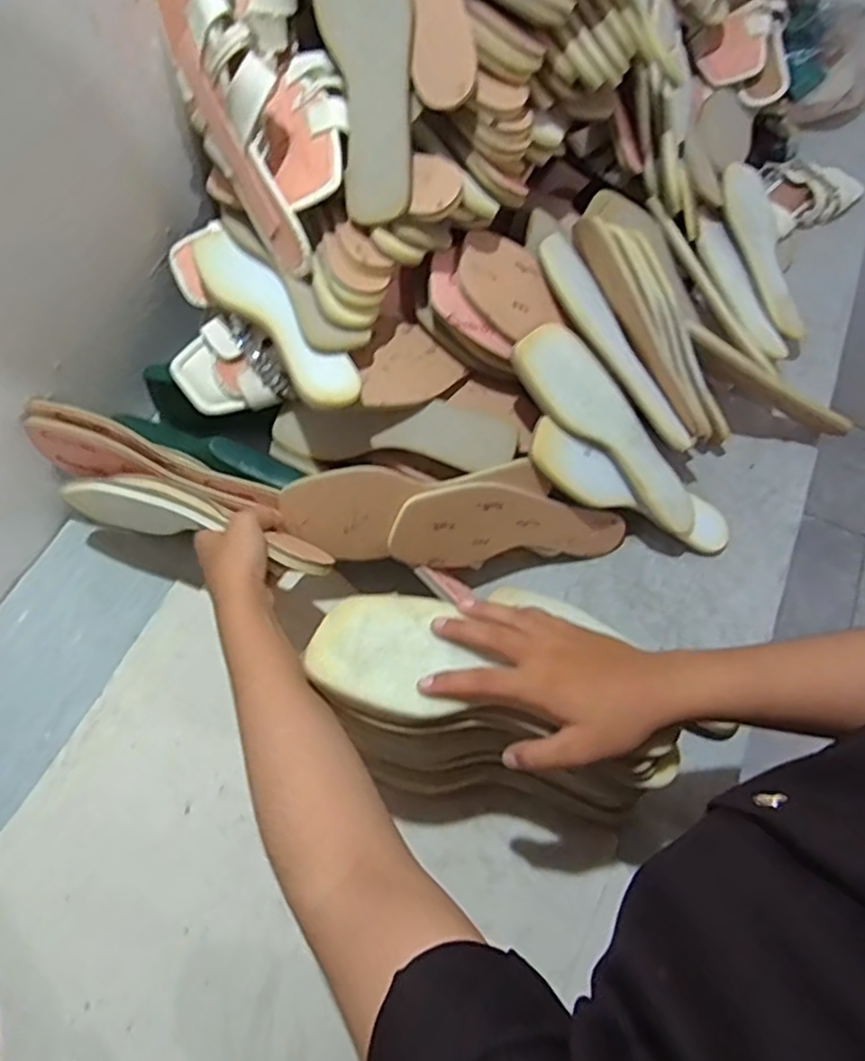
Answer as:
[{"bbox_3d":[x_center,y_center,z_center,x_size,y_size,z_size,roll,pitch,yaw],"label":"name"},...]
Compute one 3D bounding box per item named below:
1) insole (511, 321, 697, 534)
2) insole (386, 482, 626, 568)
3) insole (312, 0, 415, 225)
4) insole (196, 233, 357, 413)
[{"bbox_3d":[0.172,-0.093,0.641,0.244,0.016,0.072,44,67,-15],"label":"insole"},{"bbox_3d":[0.074,0.007,0.636,0.231,0.090,0.011,12,22,-25],"label":"insole"},{"bbox_3d":[-0.050,-0.373,0.534,0.080,0.009,0.232,-4,101,25],"label":"insole"},{"bbox_3d":[-0.144,-0.192,0.593,0.056,0.015,0.242,-35,70,-17],"label":"insole"}]

